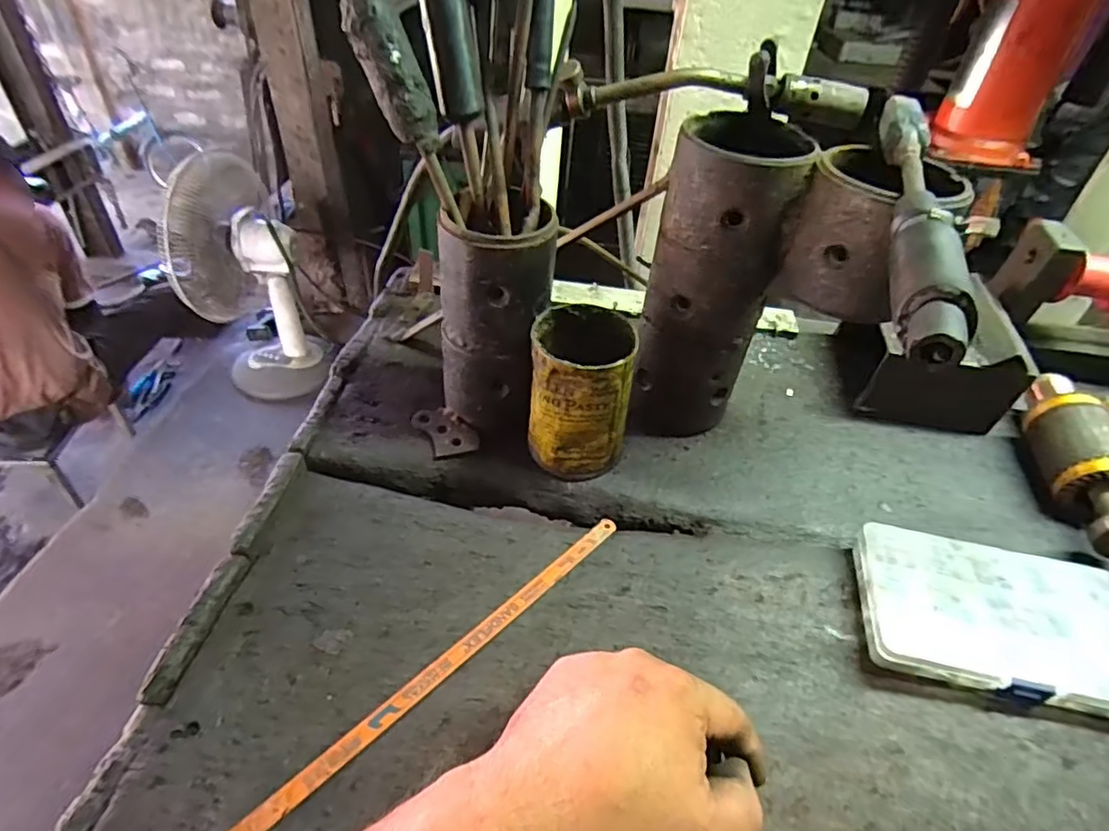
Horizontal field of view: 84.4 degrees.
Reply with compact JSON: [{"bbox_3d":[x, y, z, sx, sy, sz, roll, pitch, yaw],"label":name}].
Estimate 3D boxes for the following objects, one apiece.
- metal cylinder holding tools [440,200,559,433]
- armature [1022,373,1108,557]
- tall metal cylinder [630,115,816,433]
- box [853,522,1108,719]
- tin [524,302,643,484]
[{"bbox_3d":[-0.043,-0.064,0.462,0.081,0.171,0.065,8,44,2],"label":"metal cylinder holding tools"},{"bbox_3d":[0.422,0.043,0.483,0.059,0.063,0.205,12,44,7],"label":"armature"},{"bbox_3d":[0.115,-0.092,0.469,0.087,0.232,0.089,10,44,5],"label":"tall metal cylinder"},{"bbox_3d":[0.292,0.134,0.402,0.176,0.030,0.101,9,43,4],"label":"box"},{"bbox_3d":[0.019,-0.015,0.466,0.072,0.116,0.074,3,43,-3],"label":"tin"}]

